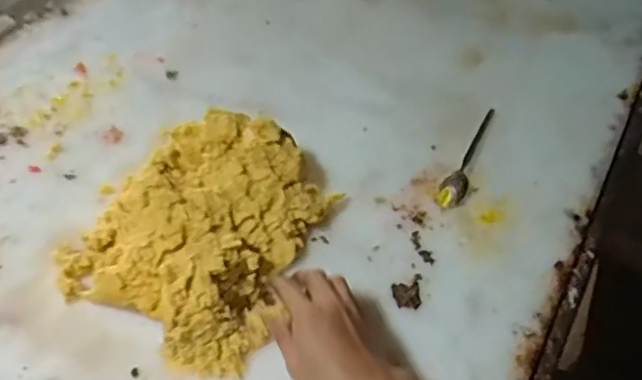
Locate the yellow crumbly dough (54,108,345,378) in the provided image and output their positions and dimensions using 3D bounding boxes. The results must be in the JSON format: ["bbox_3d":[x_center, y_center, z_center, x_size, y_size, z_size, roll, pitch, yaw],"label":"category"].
[{"bbox_3d":[-0.107,0.030,0.554,0.210,0.070,0.232,28,53,16],"label":"yellow crumbly dough"}]

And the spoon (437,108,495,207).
[{"bbox_3d":[0.175,-0.043,0.682,0.026,0.017,0.171,26,52,15],"label":"spoon"}]

